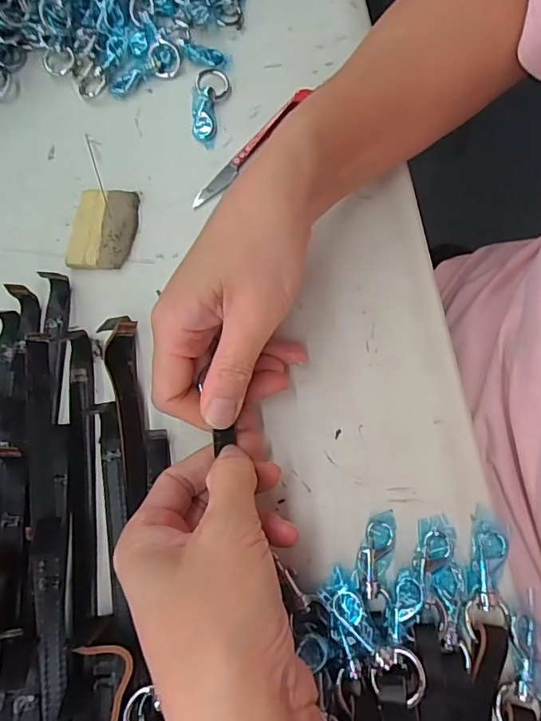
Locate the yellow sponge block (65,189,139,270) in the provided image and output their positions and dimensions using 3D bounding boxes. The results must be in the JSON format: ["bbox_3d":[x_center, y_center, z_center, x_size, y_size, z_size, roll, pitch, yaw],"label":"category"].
[{"bbox_3d":[-0.106,-0.084,0.312,0.038,0.013,0.054,4,74,4],"label":"yellow sponge block"}]

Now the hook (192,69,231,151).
[{"bbox_3d":[-0.041,-0.170,0.328,0.022,0.008,0.056,3,74,4],"label":"hook"}]

